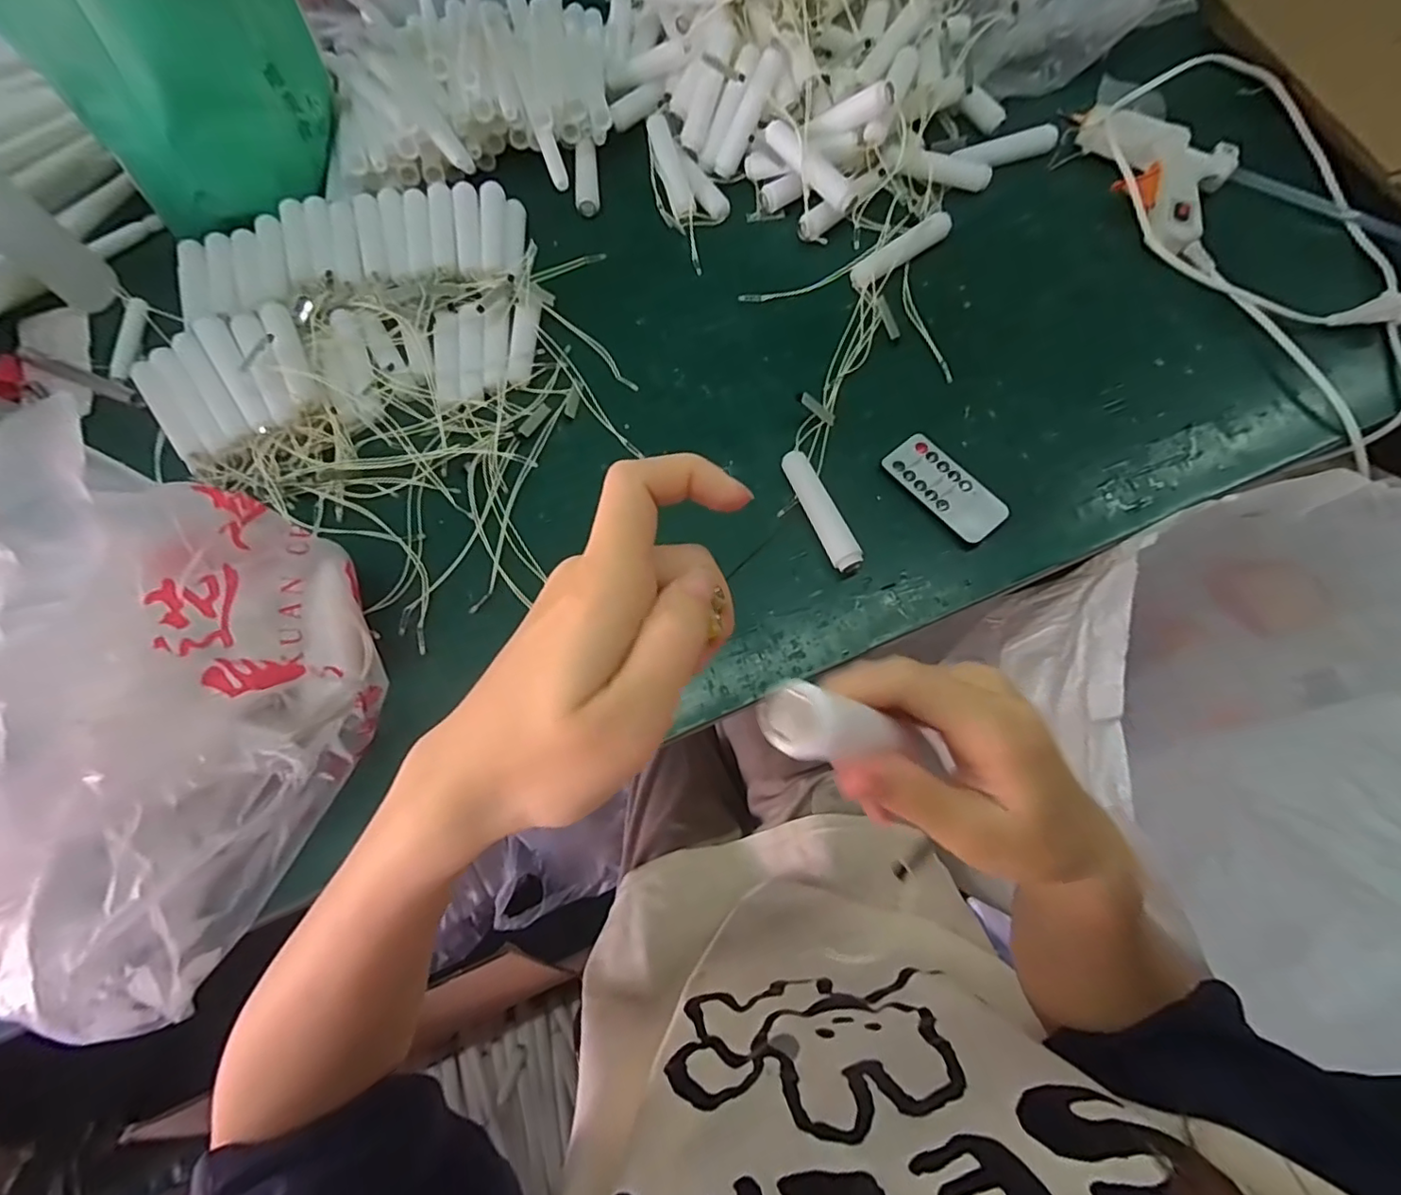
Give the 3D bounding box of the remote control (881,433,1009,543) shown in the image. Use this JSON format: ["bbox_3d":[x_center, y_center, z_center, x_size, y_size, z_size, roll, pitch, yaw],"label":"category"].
[{"bbox_3d":[0.163,-0.073,0.400,0.038,0.008,0.082,-37,73,-10],"label":"remote control"}]

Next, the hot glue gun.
[{"bbox_3d":[0.373,-0.330,0.472,0.094,0.025,0.163,-11,70,-1],"label":"hot glue gun"}]

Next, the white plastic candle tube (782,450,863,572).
[{"bbox_3d":[0.079,-0.058,0.394,0.019,0.015,0.090,-21,71,-4],"label":"white plastic candle tube"}]

